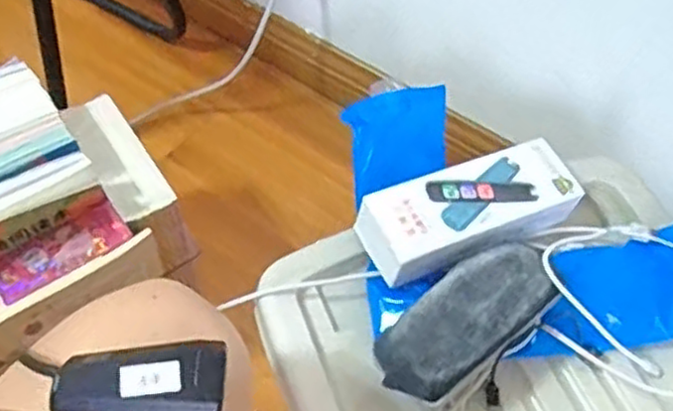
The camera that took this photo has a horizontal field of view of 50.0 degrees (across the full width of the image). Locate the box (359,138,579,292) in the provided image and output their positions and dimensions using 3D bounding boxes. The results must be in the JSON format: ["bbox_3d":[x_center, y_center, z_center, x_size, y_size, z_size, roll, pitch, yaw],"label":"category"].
[{"bbox_3d":[0.106,0.000,0.573,0.185,0.042,0.077,-24,60,-18],"label":"box"}]

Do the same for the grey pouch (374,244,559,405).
[{"bbox_3d":[0.092,0.079,0.510,0.147,0.027,0.061,-34,63,-23],"label":"grey pouch"}]

